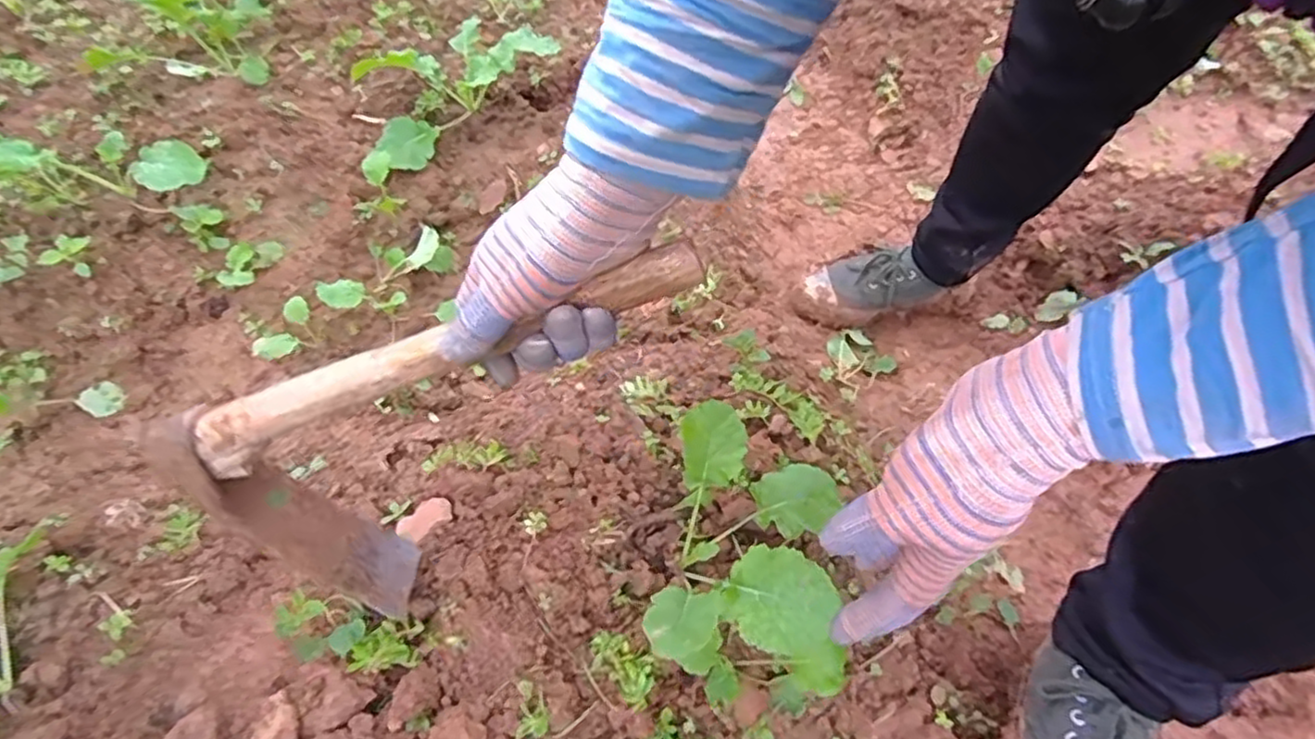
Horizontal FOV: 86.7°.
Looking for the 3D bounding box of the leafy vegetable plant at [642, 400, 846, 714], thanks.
[{"bbox_3d":[0.071,0.143,0.533,0.129,0.126,0.206,9,64,7],"label":"leafy vegetable plant"}]

